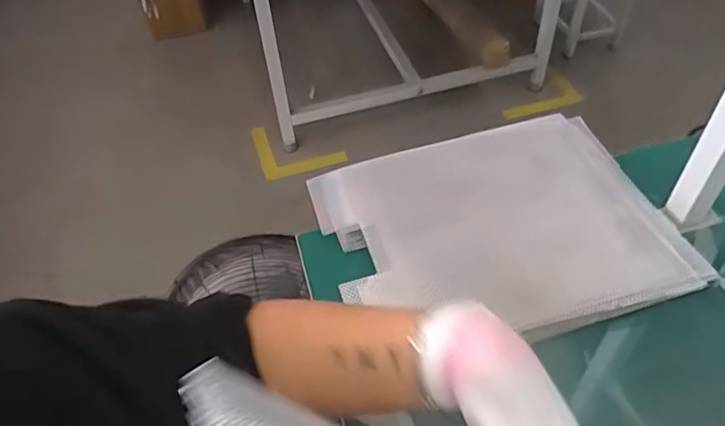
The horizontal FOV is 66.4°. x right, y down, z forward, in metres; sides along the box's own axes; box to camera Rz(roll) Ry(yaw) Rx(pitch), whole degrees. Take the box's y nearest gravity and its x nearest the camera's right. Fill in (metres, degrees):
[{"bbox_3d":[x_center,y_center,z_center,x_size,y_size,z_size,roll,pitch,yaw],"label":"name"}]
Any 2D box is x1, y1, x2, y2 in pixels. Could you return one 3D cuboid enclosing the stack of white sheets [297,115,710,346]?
[{"bbox_3d":[0.150,0.009,0.638,0.367,0.032,0.292,-14,49,-8],"label":"stack of white sheets"}]

